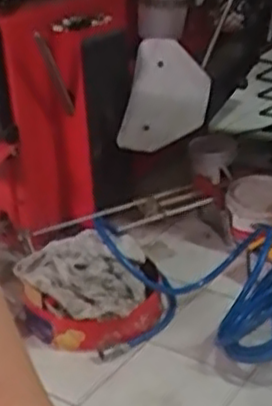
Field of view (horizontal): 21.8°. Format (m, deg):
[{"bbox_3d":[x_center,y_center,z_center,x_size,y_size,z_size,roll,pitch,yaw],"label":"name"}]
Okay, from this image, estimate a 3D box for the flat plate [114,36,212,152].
[{"bbox_3d":[0.058,-0.205,1.360,0.170,0.216,0.018,9,0,30],"label":"flat plate"}]

